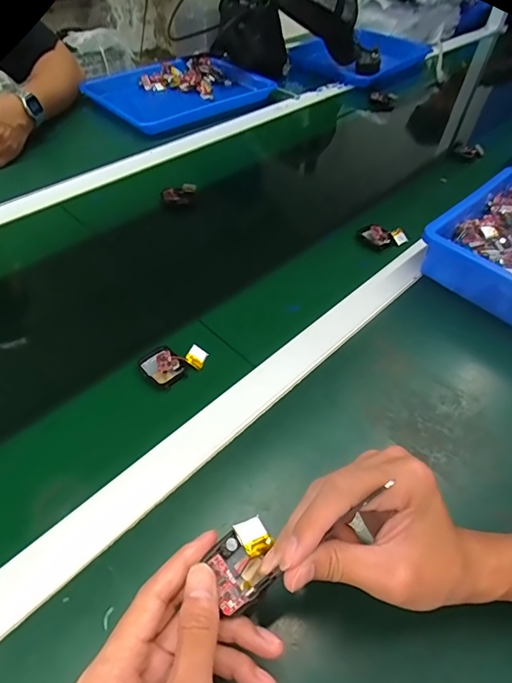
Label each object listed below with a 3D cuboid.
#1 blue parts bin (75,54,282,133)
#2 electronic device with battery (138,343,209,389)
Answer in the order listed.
[{"bbox_3d":[-0.166,-0.521,0.880,0.337,0.042,0.253,-35,57,-25],"label":"blue parts bin"},{"bbox_3d":[-0.083,0.018,0.429,0.062,0.017,0.045,-34,60,-28],"label":"electronic device with battery"}]

